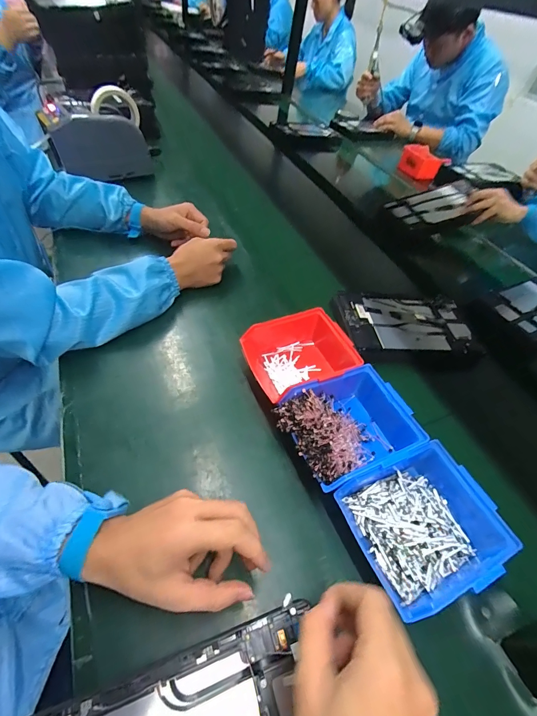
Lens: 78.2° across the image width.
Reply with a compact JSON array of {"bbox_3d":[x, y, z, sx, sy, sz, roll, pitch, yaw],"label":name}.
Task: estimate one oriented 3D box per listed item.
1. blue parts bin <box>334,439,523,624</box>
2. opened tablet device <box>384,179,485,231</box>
[{"bbox_3d":[0.162,0.171,0.348,0.148,0.067,0.125,-15,54,-18],"label":"blue parts bin"},{"bbox_3d":[0.433,-0.384,0.859,0.200,0.029,0.144,-15,64,3],"label":"opened tablet device"}]

